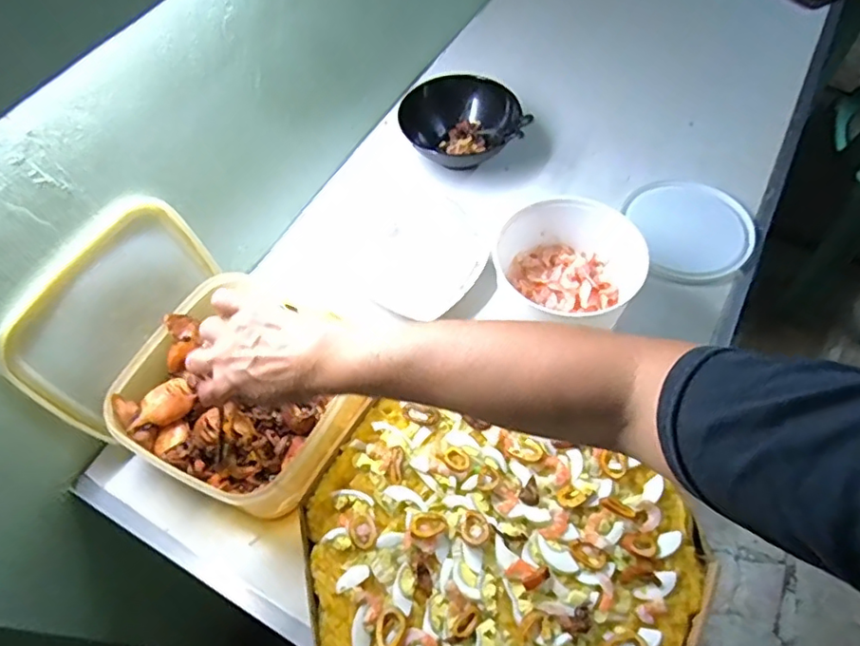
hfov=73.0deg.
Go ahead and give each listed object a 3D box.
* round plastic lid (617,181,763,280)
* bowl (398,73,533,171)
[{"bbox_3d":[0.340,-0.126,0.756,0.144,0.019,0.158,-2,58,3],"label":"round plastic lid"},{"bbox_3d":[0.045,-0.281,0.812,0.167,0.070,0.137,-4,58,2],"label":"bowl"}]

